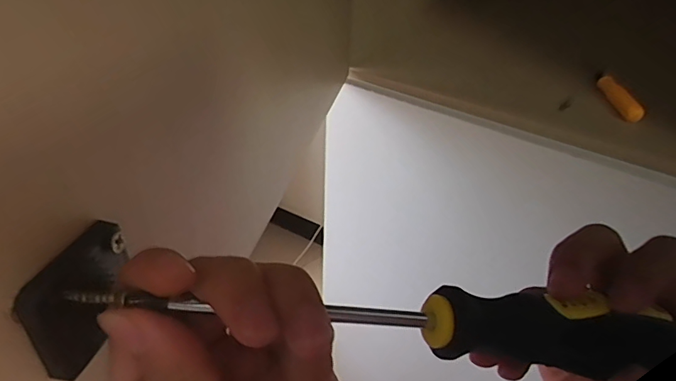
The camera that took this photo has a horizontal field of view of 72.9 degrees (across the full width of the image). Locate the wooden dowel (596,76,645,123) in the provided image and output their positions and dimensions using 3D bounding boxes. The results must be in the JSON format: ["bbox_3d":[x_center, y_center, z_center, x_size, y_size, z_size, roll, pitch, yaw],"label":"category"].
[{"bbox_3d":[0.270,-0.089,0.441,0.015,0.016,0.068,0,38,-3],"label":"wooden dowel"}]

